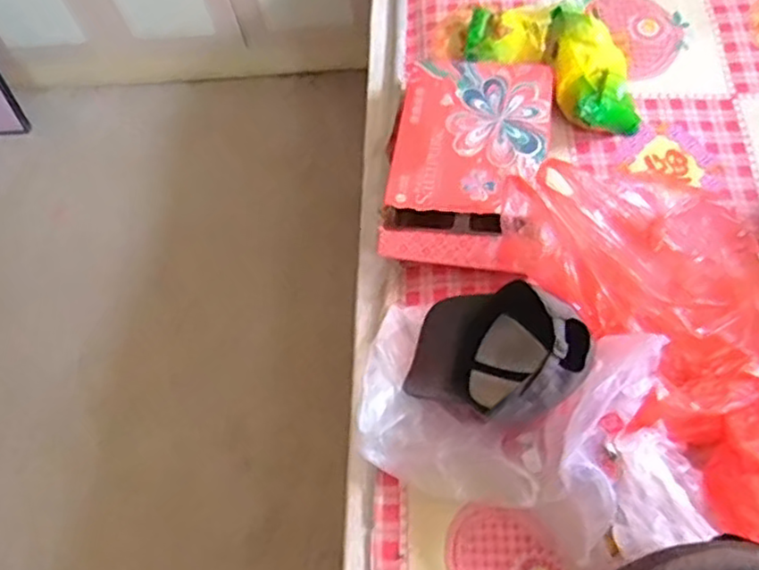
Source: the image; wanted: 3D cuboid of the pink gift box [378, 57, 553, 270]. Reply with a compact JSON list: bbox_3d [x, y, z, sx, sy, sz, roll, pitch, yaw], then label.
[{"bbox_3d":[0.133,-0.213,1.115,0.250,0.058,0.405,12,64,14],"label":"pink gift box"}]

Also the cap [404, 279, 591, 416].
[{"bbox_3d":[0.152,0.081,0.911,0.214,0.164,0.166,12,64,14],"label":"cap"}]

